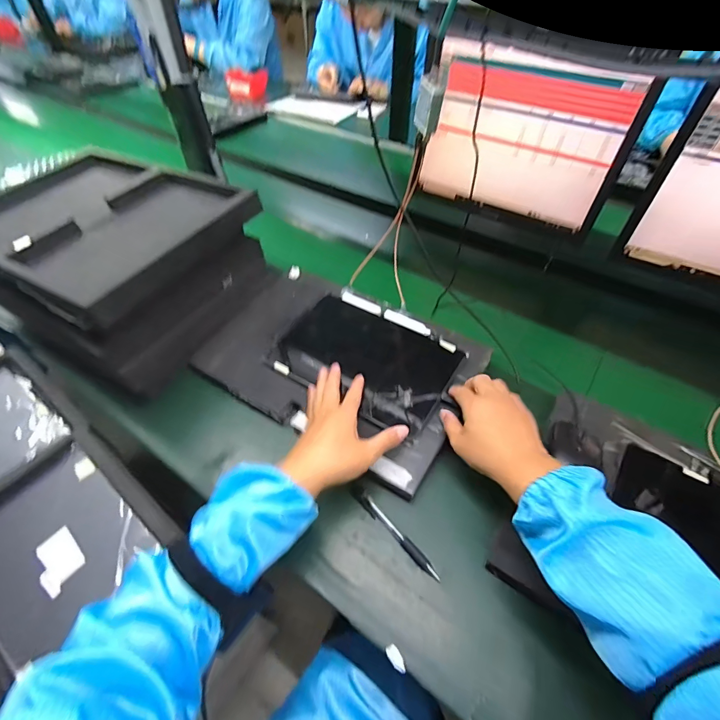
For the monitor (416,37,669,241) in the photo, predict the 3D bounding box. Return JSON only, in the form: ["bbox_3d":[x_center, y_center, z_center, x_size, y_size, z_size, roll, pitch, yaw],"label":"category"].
[{"bbox_3d":[0.274,-0.377,0.678,0.351,0.255,0.042,25,56,20],"label":"monitor"}]

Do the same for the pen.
[{"bbox_3d":[0.041,0.201,0.444,0.015,0.015,0.130,-37,59,-25],"label":"pen"}]

